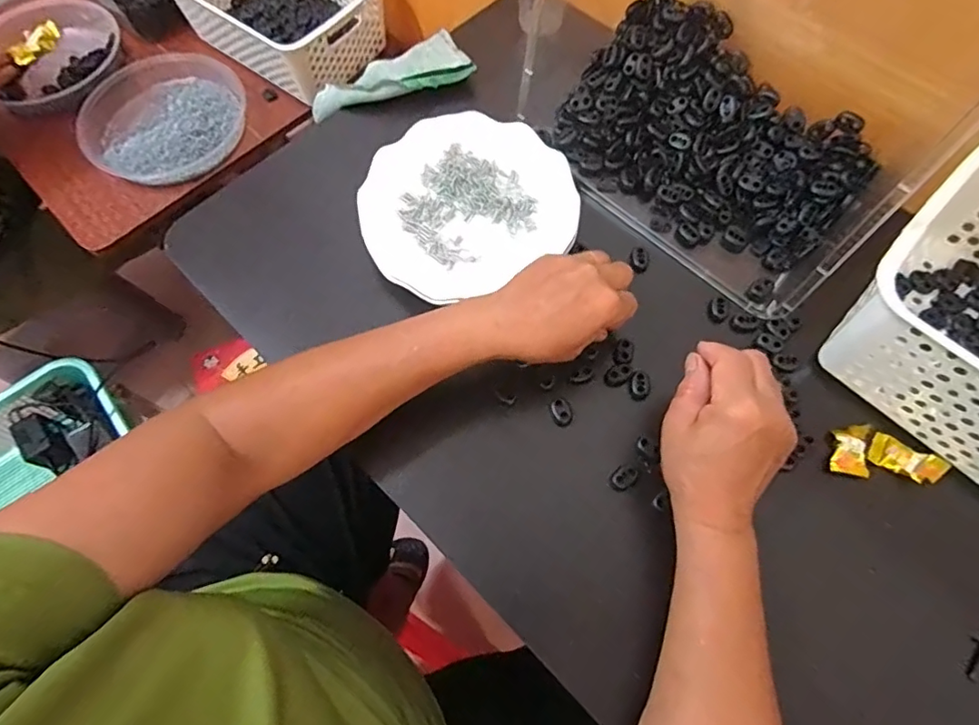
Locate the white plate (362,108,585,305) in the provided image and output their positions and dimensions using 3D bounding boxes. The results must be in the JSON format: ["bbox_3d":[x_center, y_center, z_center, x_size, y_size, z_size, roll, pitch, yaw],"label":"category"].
[{"bbox_3d":[-0.023,-0.142,0.481,0.180,0.024,0.163,-29,70,-10],"label":"white plate"}]

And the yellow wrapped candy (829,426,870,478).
[{"bbox_3d":[0.269,0.063,0.402,0.027,0.013,0.041,15,69,7],"label":"yellow wrapped candy"}]

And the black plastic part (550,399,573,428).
[{"bbox_3d":[0.056,0.038,0.422,0.015,0.009,0.022,-23,69,-8],"label":"black plastic part"}]

